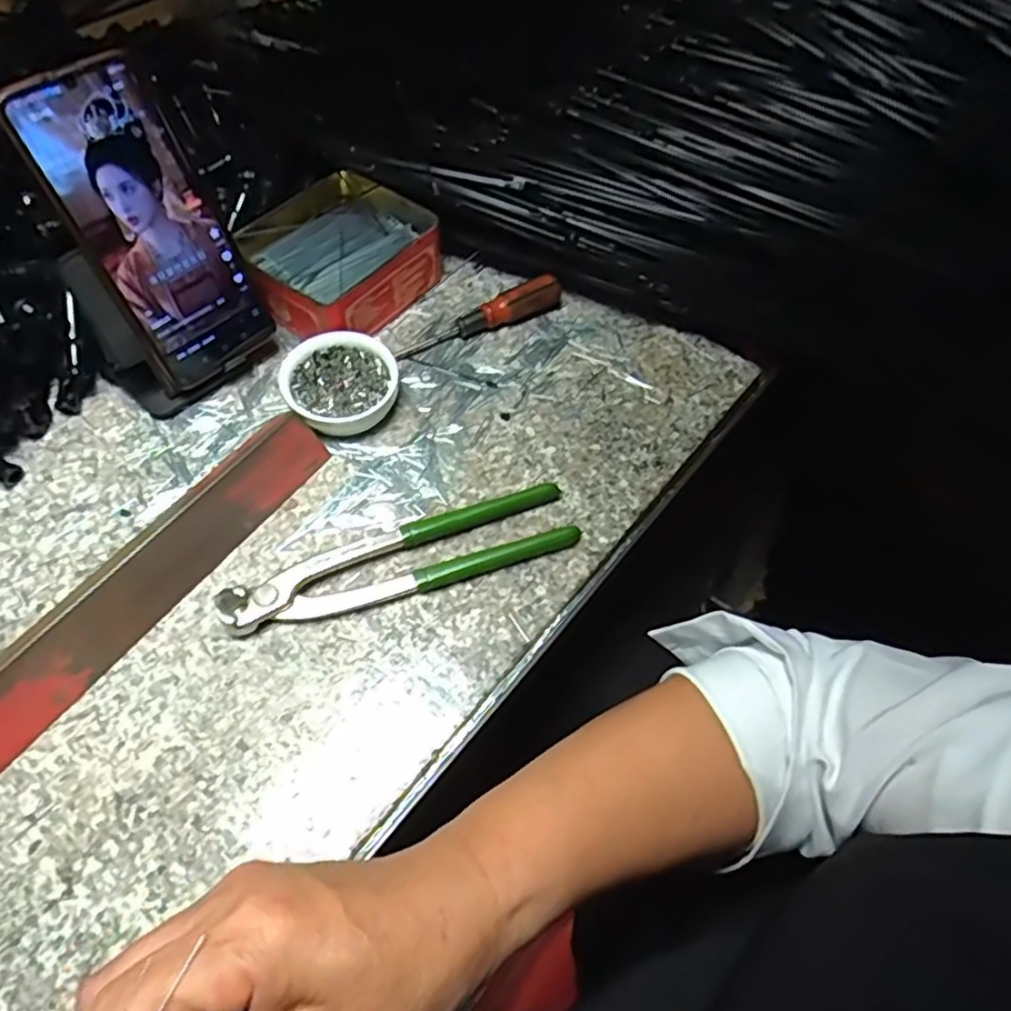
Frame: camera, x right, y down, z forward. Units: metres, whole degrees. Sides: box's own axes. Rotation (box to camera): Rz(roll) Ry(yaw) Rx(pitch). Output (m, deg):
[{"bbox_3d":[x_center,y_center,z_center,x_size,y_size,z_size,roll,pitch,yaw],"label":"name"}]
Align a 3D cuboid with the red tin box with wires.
[{"bbox_3d":[-0.121,-0.176,0.491,0.116,0.043,0.130,32,61,15],"label":"red tin box with wires"}]

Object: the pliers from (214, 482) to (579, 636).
[{"bbox_3d":[-0.057,0.028,0.390,0.198,0.016,0.045,-16,60,-14],"label":"pliers"}]

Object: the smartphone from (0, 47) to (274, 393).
[{"bbox_3d":[-0.198,-0.153,0.389,0.007,0.164,0.077,26,56,40],"label":"smartphone"}]

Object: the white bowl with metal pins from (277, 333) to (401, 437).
[{"bbox_3d":[-0.105,-0.076,0.440,0.071,0.028,0.064,-10,59,-10],"label":"white bowl with metal pins"}]

